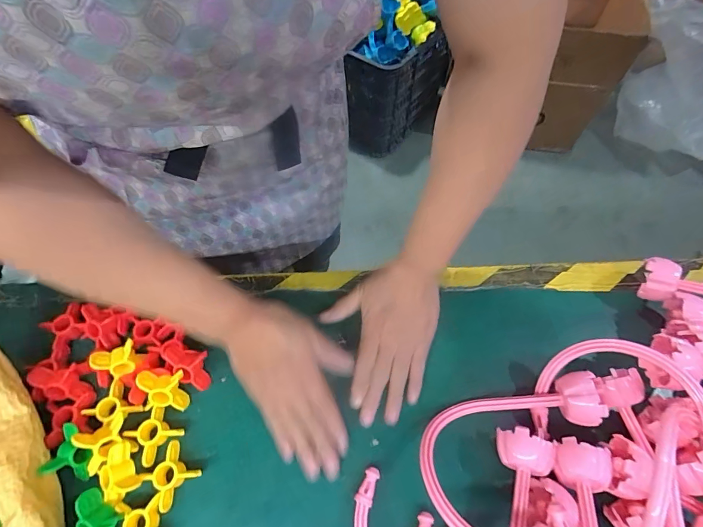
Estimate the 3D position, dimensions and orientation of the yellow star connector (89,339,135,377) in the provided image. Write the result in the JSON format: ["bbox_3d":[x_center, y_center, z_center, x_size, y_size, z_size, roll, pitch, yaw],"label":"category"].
[{"bbox_3d":[-0.249,0.102,0.391,0.040,0.024,0.030,-31,67,-16],"label":"yellow star connector"}]

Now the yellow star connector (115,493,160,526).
[{"bbox_3d":[-0.193,0.239,0.338,0.042,0.024,0.042,-14,64,-8],"label":"yellow star connector"}]

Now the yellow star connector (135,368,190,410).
[{"bbox_3d":[-0.194,0.131,0.384,0.044,0.043,0.037,2,63,1],"label":"yellow star connector"}]

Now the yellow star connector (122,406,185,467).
[{"bbox_3d":[-0.199,0.174,0.373,0.039,0.024,0.041,39,69,18],"label":"yellow star connector"}]

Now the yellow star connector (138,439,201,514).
[{"bbox_3d":[-0.174,0.205,0.357,0.042,0.024,0.042,37,68,17],"label":"yellow star connector"}]

